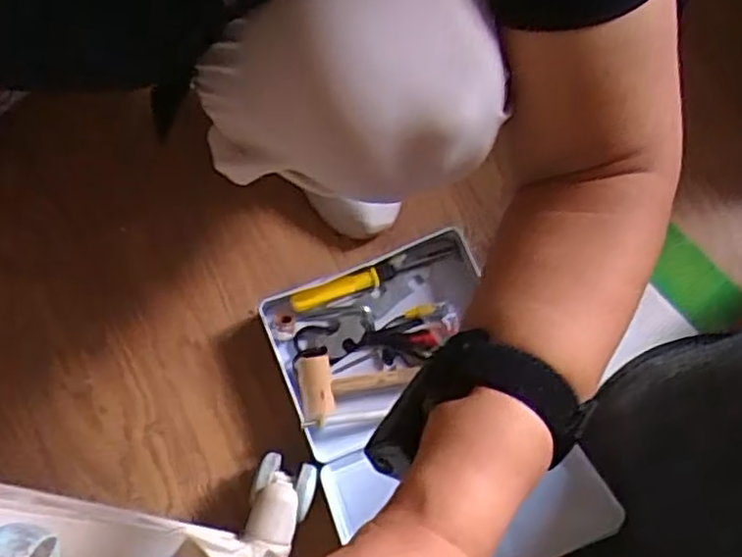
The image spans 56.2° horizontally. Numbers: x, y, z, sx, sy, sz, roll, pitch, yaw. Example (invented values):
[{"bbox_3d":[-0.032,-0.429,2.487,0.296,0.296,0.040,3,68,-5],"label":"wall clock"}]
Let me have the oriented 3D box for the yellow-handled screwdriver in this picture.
[{"bbox_3d":[0.000,-0.001,0.640,0.151,0.020,0.018,-19,78,-6],"label":"yellow-handled screwdriver"}]

